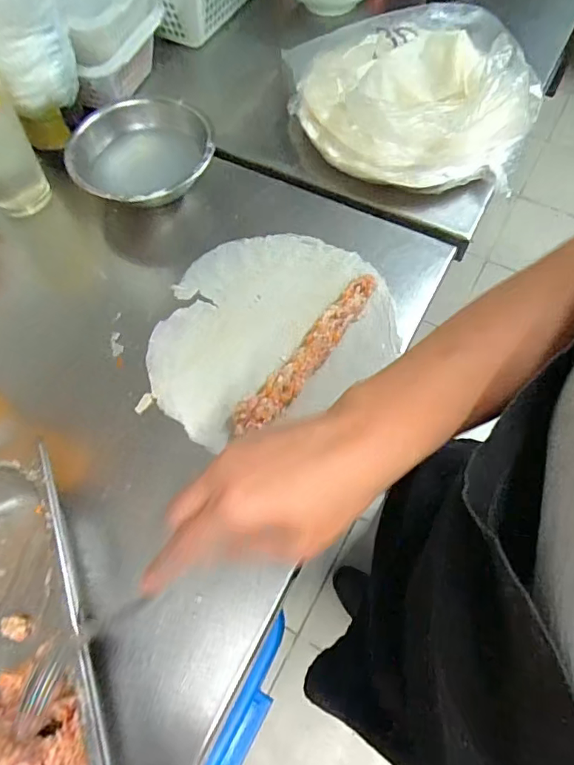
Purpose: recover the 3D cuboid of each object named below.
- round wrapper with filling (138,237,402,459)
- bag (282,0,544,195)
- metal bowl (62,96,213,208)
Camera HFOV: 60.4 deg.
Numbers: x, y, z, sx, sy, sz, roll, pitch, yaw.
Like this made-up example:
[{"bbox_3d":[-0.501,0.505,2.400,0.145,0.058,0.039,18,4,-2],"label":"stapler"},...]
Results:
[{"bbox_3d":[-0.020,-0.062,0.471,0.235,0.020,0.204,-17,65,-6],"label":"round wrapper with filling"},{"bbox_3d":[0.142,-0.344,0.568,0.263,0.084,0.281,-6,64,-1],"label":"bag"},{"bbox_3d":[-0.154,-0.236,0.537,0.143,0.070,0.143,-1,64,2],"label":"metal bowl"}]

